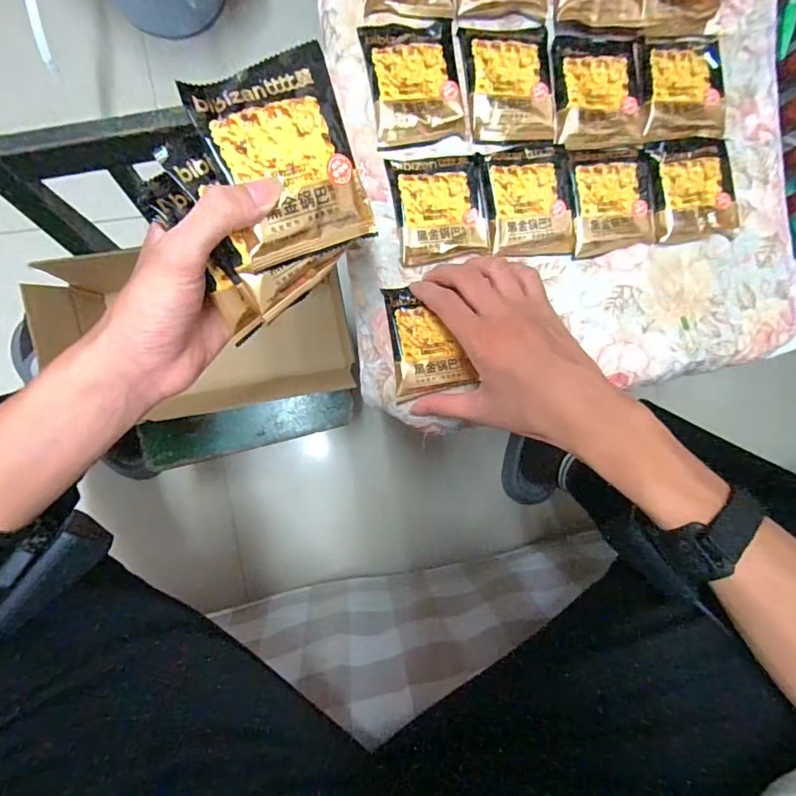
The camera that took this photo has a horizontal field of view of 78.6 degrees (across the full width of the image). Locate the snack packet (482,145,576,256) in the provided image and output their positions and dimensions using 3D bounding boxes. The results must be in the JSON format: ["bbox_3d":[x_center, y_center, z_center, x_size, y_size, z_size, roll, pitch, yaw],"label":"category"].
[{"bbox_3d":[0.111,-0.164,0.407,0.073,0.013,0.086,-8,93,-7],"label":"snack packet"}]

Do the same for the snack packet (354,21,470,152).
[{"bbox_3d":[0.015,-0.253,0.390,0.074,0.014,0.093,-10,93,-7],"label":"snack packet"}]

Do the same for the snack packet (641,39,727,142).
[{"bbox_3d":[0.249,-0.271,0.427,0.078,0.011,0.084,-7,93,-7],"label":"snack packet"}]

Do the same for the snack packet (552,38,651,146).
[{"bbox_3d":[0.174,-0.262,0.415,0.079,0.010,0.087,-4,92,-7],"label":"snack packet"}]

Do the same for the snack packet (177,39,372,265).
[{"bbox_3d":[-0.057,-0.126,0.256,0.075,0.013,0.094,-24,106,-21],"label":"snack packet"}]

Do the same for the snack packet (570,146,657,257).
[{"bbox_3d":[0.184,-0.171,0.419,0.076,0.012,0.084,-13,93,-7],"label":"snack packet"}]

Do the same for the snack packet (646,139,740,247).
[{"bbox_3d":[0.262,-0.186,0.430,0.078,0.011,0.086,-10,93,-7],"label":"snack packet"}]

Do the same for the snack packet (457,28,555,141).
[{"bbox_3d":[0.092,-0.262,0.402,0.075,0.014,0.092,-6,92,-7],"label":"snack packet"}]

